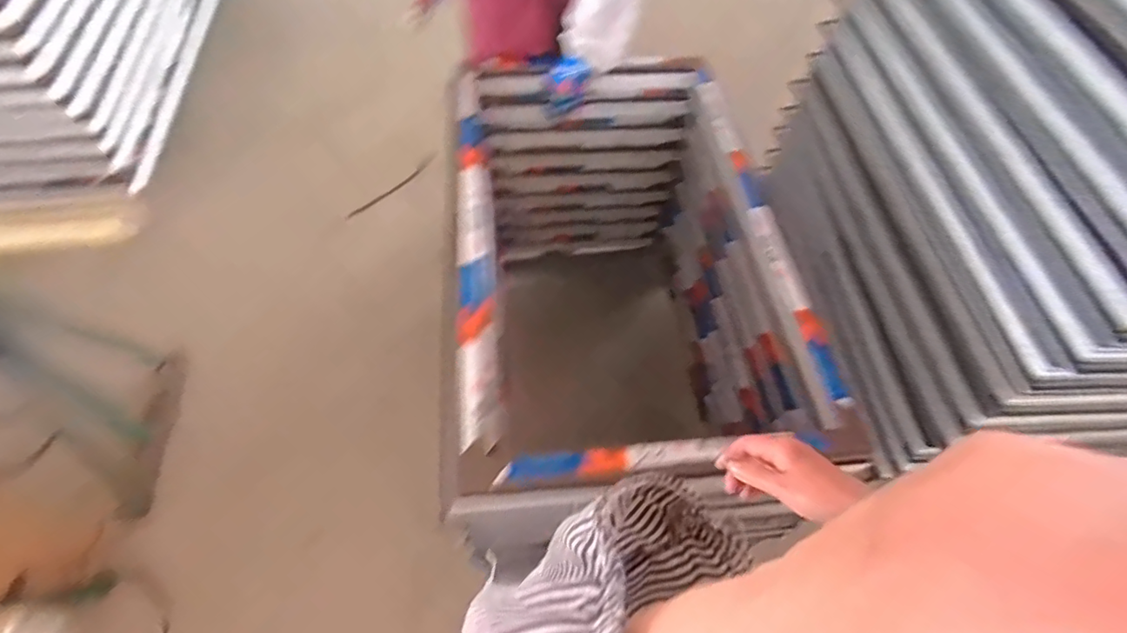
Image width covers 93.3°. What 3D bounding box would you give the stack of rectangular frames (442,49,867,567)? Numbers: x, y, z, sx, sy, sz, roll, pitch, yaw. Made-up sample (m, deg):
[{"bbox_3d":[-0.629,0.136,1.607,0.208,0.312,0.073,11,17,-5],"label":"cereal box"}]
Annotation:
[{"bbox_3d":[0.089,-0.041,1.258,0.586,0.678,1.029,-6,58,-4],"label":"stack of rectangular frames"}]

